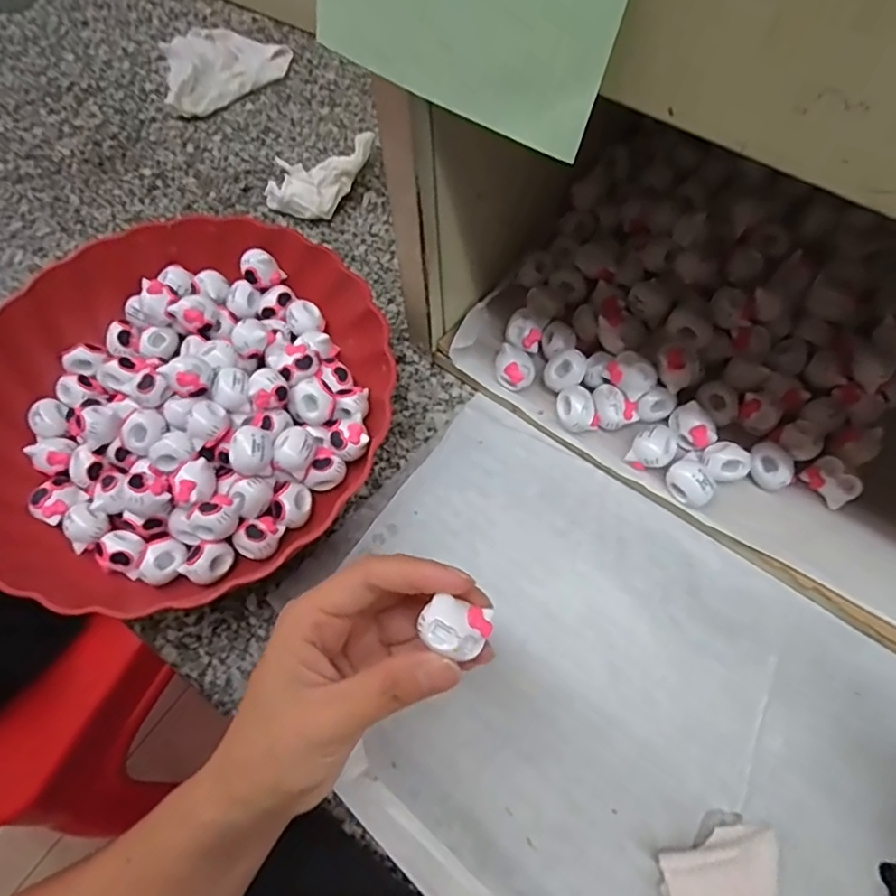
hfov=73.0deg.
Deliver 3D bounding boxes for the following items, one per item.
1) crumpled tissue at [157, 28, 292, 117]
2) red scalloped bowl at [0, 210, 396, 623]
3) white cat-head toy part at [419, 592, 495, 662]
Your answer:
[{"bbox_3d":[-0.203,-0.336,0.522,0.108,0.015,0.114,-34,69,-12],"label":"crumpled tissue"},{"bbox_3d":[-0.156,-0.031,0.362,0.234,0.055,0.236,-1,65,2],"label":"red scalloped bowl"},{"bbox_3d":[0.003,0.066,0.222,0.023,0.010,0.020,21,66,11],"label":"white cat-head toy part"}]

